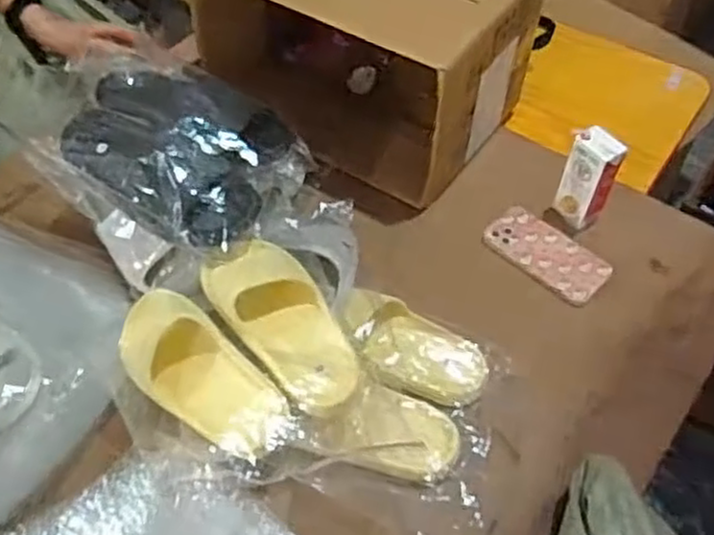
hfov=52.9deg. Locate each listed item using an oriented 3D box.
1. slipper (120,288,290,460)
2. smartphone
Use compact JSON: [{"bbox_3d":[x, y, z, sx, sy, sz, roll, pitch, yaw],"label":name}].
[{"bbox_3d":[-0.188,0.099,0.783,0.207,0.071,0.104,38,93,14],"label":"slipper"},{"bbox_3d":[0.249,-0.021,0.939,0.087,0.017,0.161,-37,60,-26],"label":"smartphone"}]

